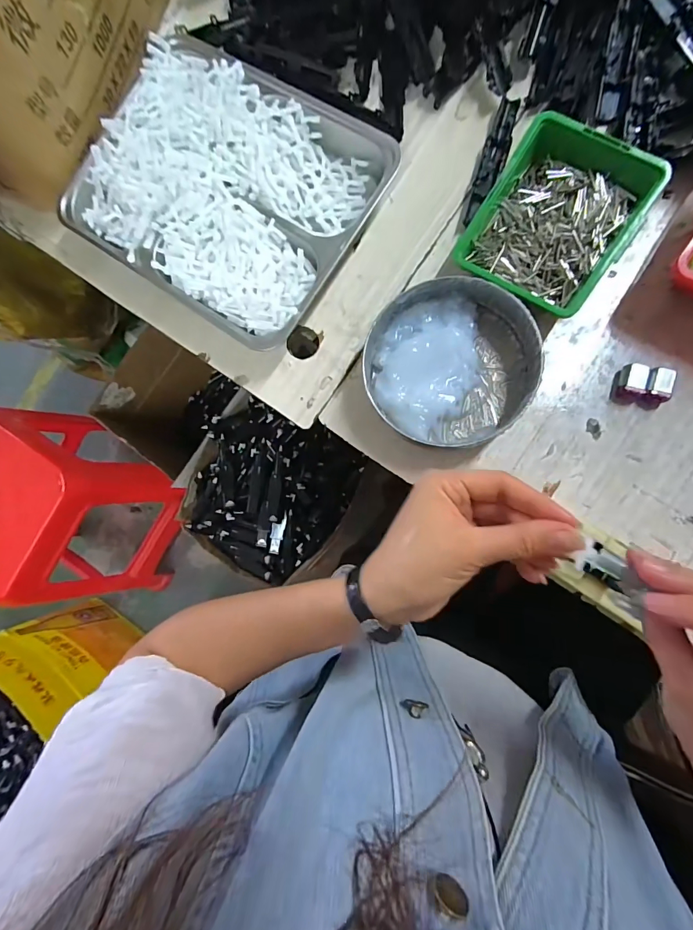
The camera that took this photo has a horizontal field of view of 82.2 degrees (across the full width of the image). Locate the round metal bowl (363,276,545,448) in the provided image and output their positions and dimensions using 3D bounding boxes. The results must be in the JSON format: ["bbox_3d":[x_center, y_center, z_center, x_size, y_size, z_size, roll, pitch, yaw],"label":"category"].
[{"bbox_3d":[0.089,-0.086,0.342,0.132,0.039,0.137,-1,86,9],"label":"round metal bowl"}]

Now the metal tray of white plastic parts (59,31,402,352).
[{"bbox_3d":[-0.116,-0.260,0.380,0.272,0.055,0.215,35,91,9],"label":"metal tray of white plastic parts"}]

